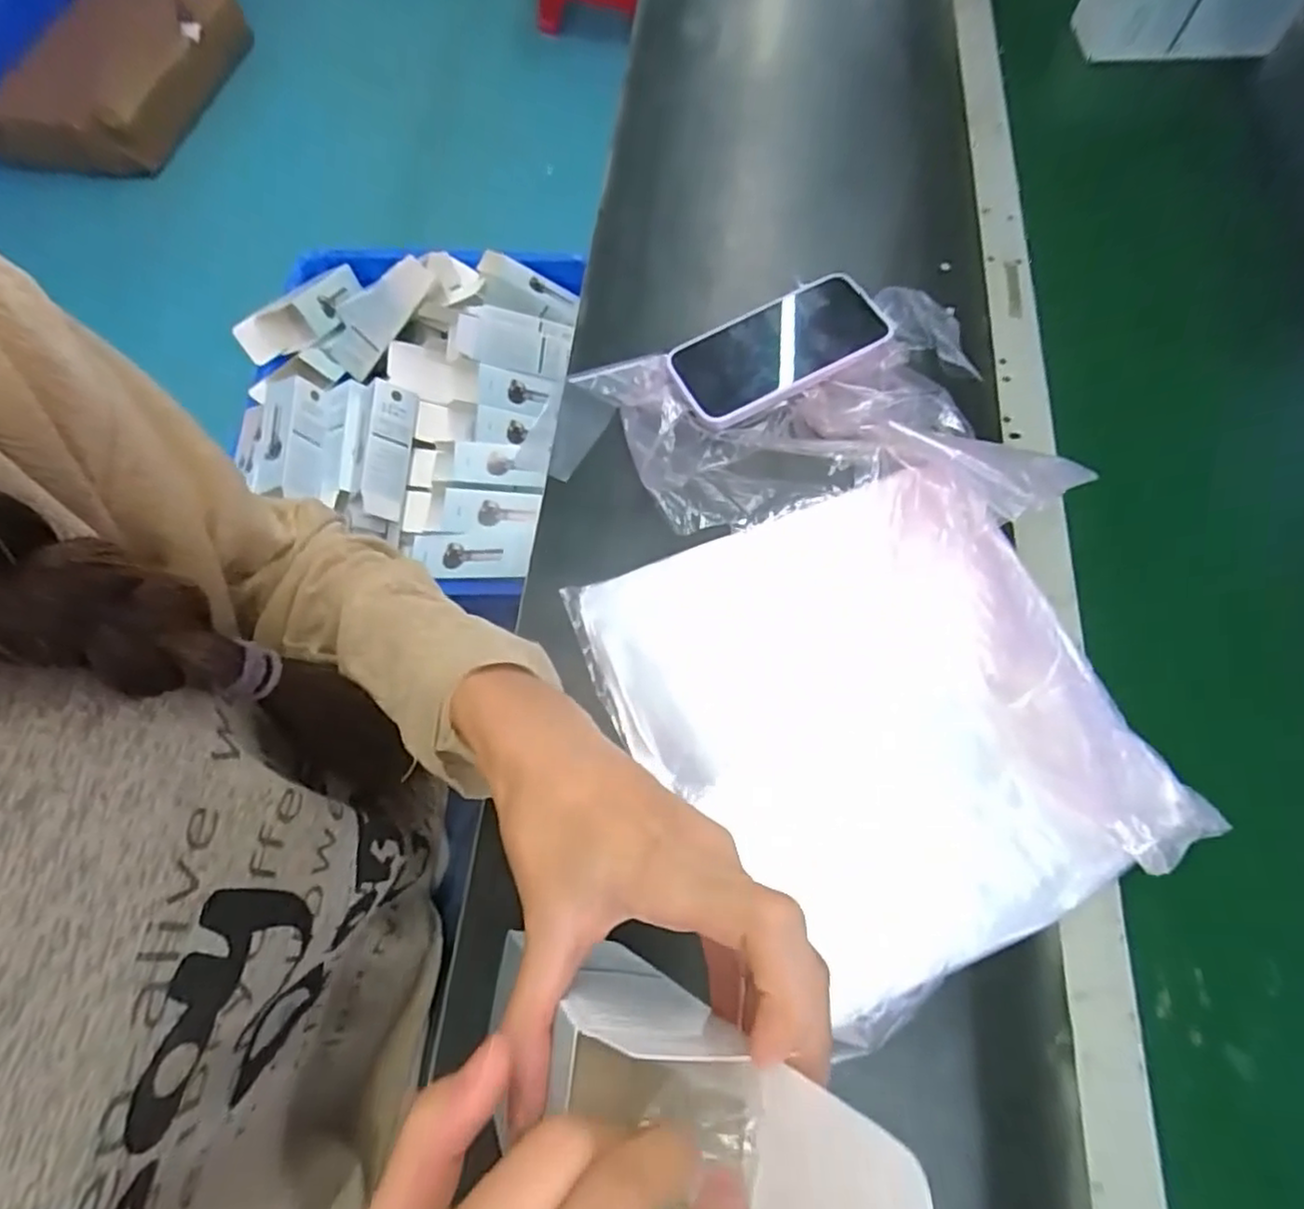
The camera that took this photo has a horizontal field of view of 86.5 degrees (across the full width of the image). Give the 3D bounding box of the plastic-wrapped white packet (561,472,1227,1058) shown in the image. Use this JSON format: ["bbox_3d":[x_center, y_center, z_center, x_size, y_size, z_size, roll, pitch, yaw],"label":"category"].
[{"bbox_3d":[0.115,0.053,0.383,0.233,0.027,0.269,-32,70,-1],"label":"plastic-wrapped white packet"}]

